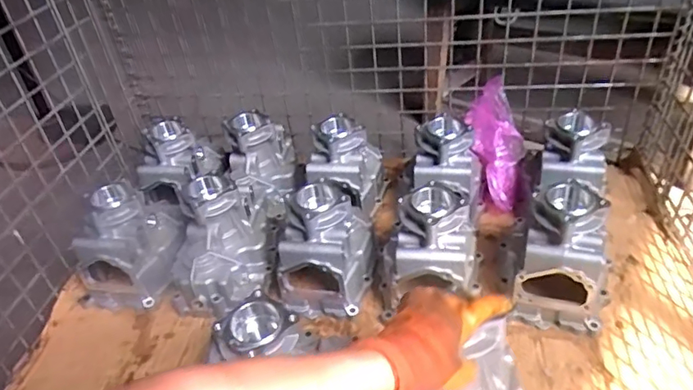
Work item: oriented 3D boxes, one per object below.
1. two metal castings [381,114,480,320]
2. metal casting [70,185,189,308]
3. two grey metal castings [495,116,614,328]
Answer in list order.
[{"bbox_3d":[0.162,0.019,0.975,0.162,0.174,0.361,4,38,14],"label":"two metal castings"},{"bbox_3d":[-0.407,0.076,1.014,0.170,0.198,0.224,-2,37,6],"label":"metal casting"},{"bbox_3d":[0.397,0.017,0.953,0.175,0.198,0.414,10,40,21],"label":"two grey metal castings"}]

